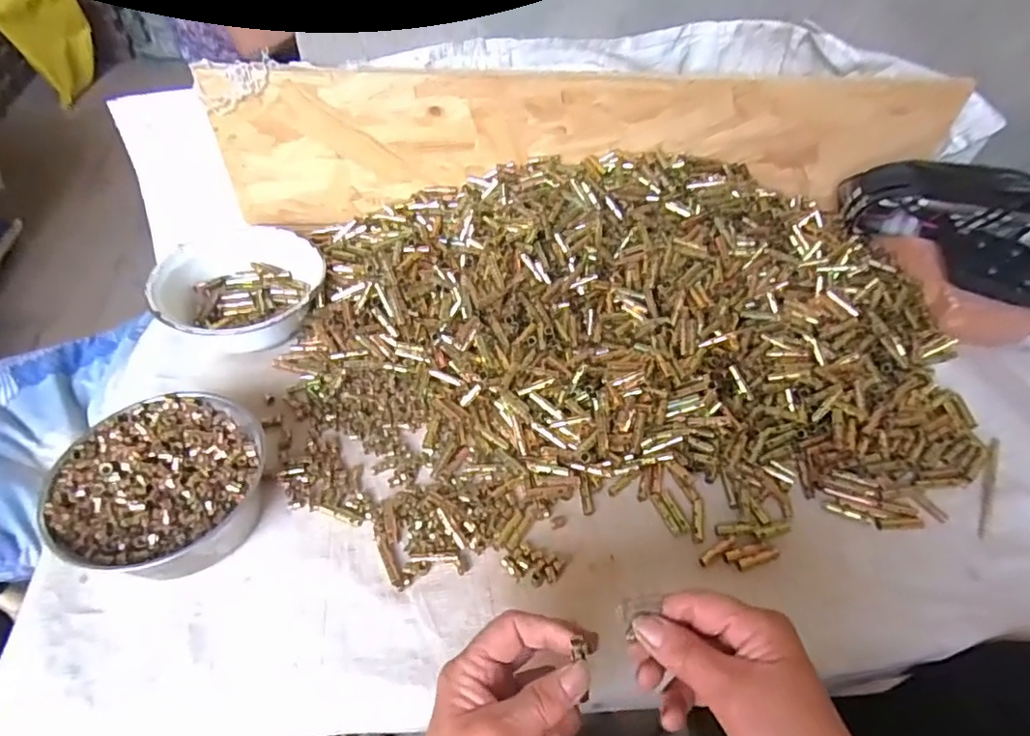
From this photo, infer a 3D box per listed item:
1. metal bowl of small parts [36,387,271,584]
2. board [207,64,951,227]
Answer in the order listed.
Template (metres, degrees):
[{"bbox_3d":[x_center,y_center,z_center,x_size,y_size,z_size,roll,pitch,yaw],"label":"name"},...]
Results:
[{"bbox_3d":[-0.291,0.098,0.483,0.139,0.063,0.145,1,51,-1],"label":"metal bowl of small parts"},{"bbox_3d":[0.096,-0.273,0.702,0.870,0.169,0.024,-2,51,-3],"label":"board"}]

